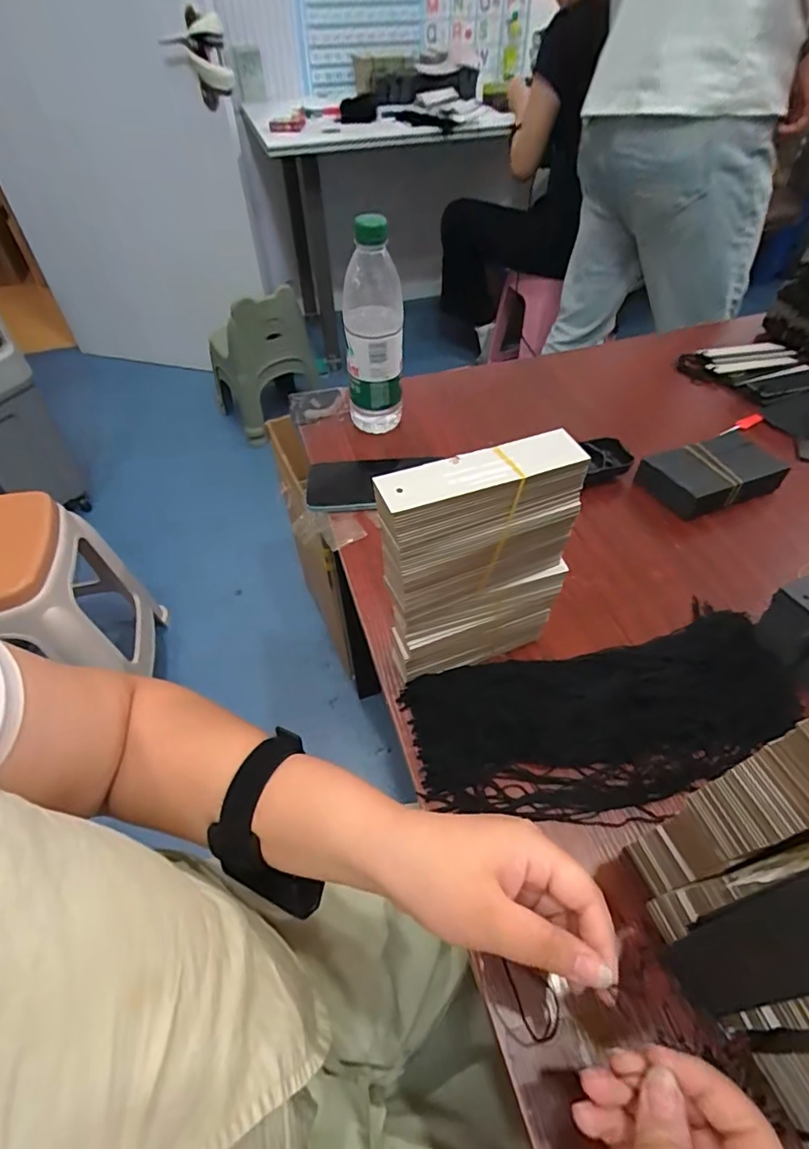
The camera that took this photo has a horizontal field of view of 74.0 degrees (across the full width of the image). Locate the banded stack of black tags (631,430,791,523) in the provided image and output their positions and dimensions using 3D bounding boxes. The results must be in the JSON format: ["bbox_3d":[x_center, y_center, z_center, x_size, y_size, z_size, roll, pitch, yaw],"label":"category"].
[{"bbox_3d":[0.340,-0.111,0.584,0.147,0.033,0.087,-22,52,-17],"label":"banded stack of black tags"}]

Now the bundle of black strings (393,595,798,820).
[{"bbox_3d":[0.151,0.108,0.408,0.282,0.031,0.130,-10,50,-7],"label":"bundle of black strings"}]

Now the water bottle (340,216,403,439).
[{"bbox_3d":[-0.034,-0.263,0.590,0.062,0.220,0.053,-3,49,-2],"label":"water bottle"}]

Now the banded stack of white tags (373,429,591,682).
[{"bbox_3d":[0.048,0.001,0.385,0.132,0.200,0.034,-18,51,-13],"label":"banded stack of white tags"}]

